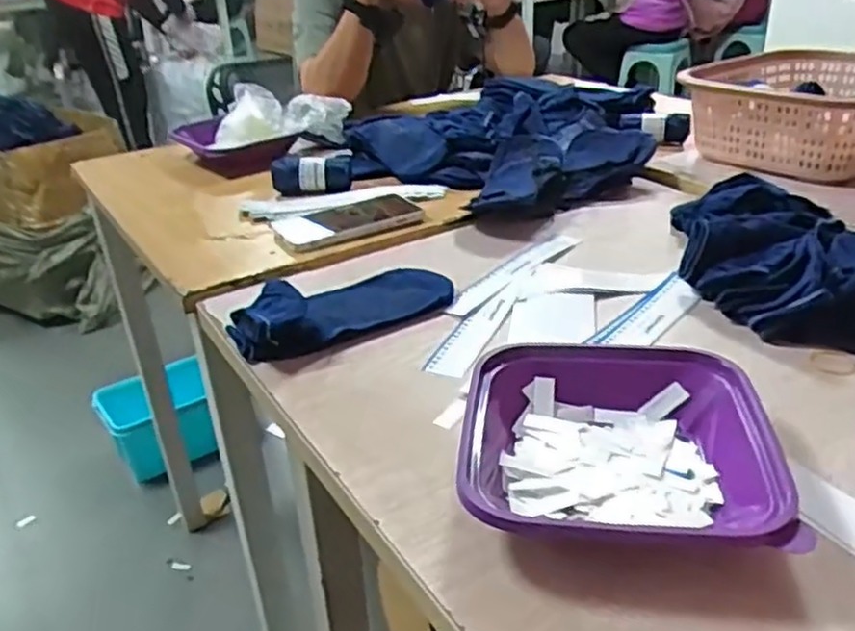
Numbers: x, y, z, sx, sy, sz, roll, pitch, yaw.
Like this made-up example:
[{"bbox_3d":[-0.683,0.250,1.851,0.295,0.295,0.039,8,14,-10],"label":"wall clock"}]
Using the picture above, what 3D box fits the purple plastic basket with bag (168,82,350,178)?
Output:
[{"bbox_3d":[-0.254,-0.298,1.135,0.216,0.096,0.141,-19,32,-27],"label":"purple plastic basket with bag"}]

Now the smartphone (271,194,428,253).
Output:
[{"bbox_3d":[-0.094,-0.108,0.846,0.164,0.013,0.092,-19,32,-27],"label":"smartphone"}]

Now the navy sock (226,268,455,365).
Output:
[{"bbox_3d":[-0.069,-0.011,0.656,0.205,0.034,0.072,-19,32,-26],"label":"navy sock"}]

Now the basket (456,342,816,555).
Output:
[{"bbox_3d":[0.118,0.080,0.467,0.184,0.043,0.183,3,29,11],"label":"basket"}]

